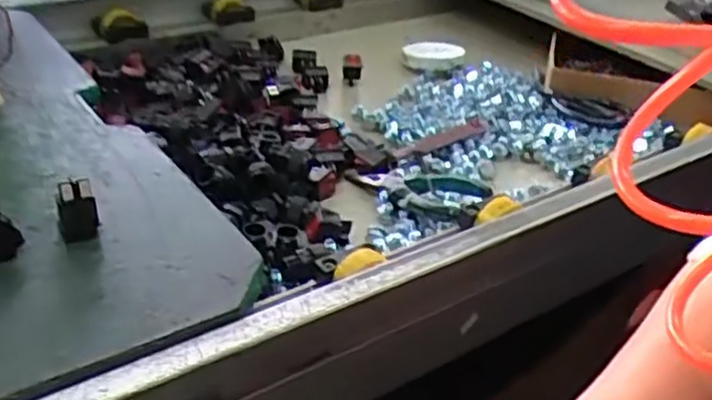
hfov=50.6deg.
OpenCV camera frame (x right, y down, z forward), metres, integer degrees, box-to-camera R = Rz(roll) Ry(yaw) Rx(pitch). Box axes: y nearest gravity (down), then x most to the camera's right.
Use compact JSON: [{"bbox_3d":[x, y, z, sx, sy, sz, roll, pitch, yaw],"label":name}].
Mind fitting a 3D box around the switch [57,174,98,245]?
[{"bbox_3d":[-0.186,0.007,0.502,0.024,0.039,0.022,-7,34,-22],"label":"switch"}]

